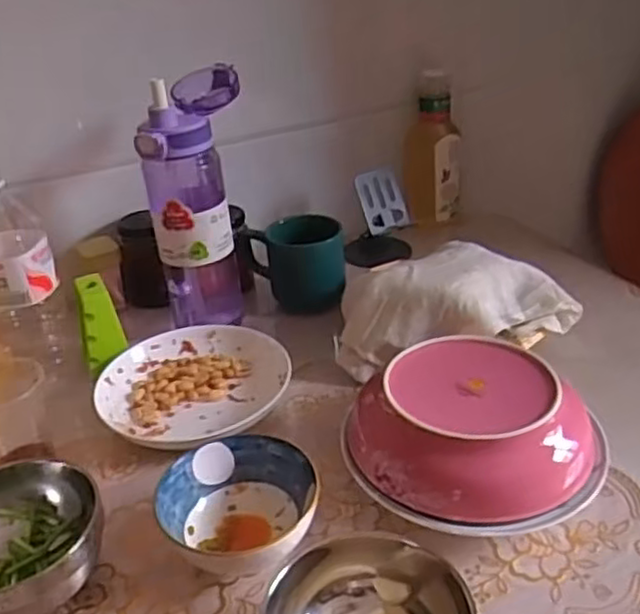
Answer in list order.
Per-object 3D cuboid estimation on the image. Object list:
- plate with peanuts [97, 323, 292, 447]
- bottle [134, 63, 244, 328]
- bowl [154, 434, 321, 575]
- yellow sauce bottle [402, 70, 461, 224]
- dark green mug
[{"bbox_3d":[-0.117,0.071,0.660,0.171,0.034,0.142,-6,30,-1],"label":"plate with peanuts"},{"bbox_3d":[-0.121,-0.106,0.732,0.092,0.238,0.124,-4,30,2],"label":"bottle"},{"bbox_3d":[-0.057,0.144,0.502,0.110,0.050,0.105,-12,31,-11],"label":"bowl"},{"bbox_3d":[0.148,-0.205,0.928,0.073,0.179,0.059,1,31,10],"label":"yellow sauce bottle"},{"bbox_3d":[-0.030,-0.053,0.796,0.111,0.092,0.081,-7,30,-3],"label":"dark green mug"}]

